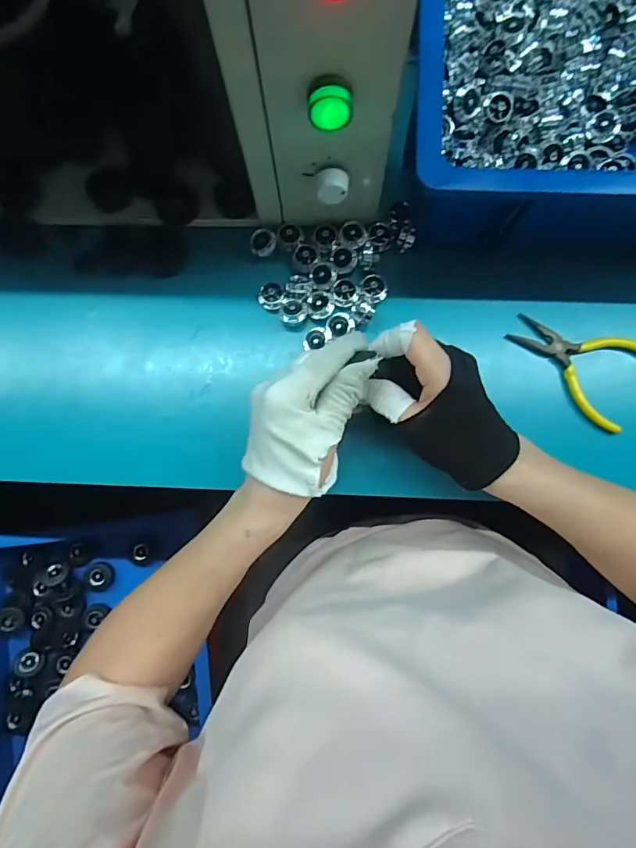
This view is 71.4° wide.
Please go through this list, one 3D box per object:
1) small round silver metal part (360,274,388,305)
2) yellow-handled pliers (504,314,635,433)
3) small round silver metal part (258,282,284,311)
[{"bbox_3d":[0.050,-0.120,0.392,0.024,0.007,0.027,-8,83,-1],"label":"small round silver metal part"},{"bbox_3d":[0.226,-0.057,0.385,0.117,0.019,0.080,32,84,3],"label":"yellow-handled pliers"},{"bbox_3d":[-0.042,-0.114,0.395,0.022,0.010,0.022,0,83,0],"label":"small round silver metal part"}]

